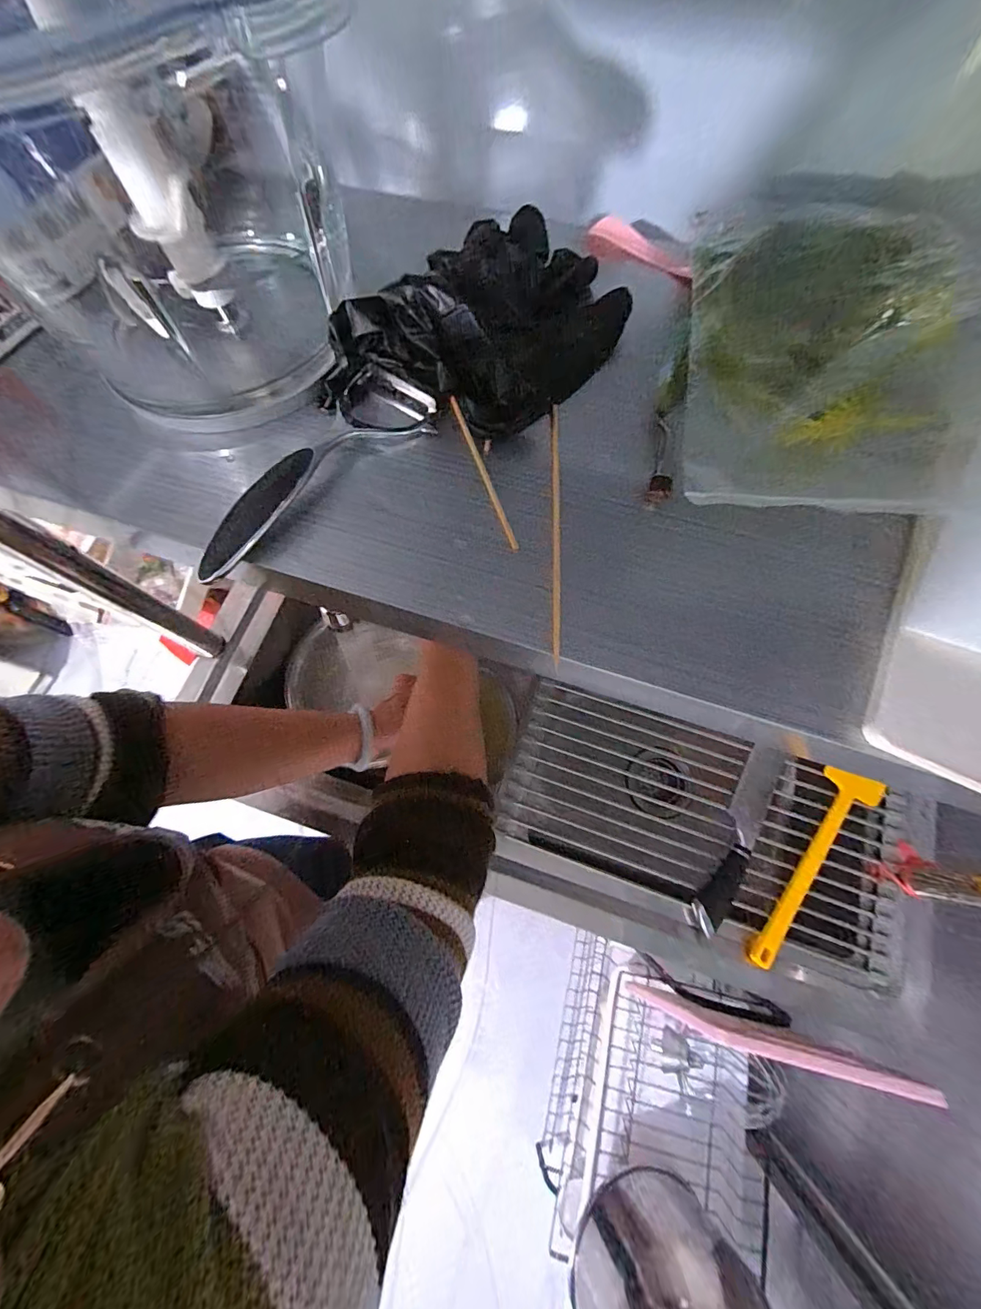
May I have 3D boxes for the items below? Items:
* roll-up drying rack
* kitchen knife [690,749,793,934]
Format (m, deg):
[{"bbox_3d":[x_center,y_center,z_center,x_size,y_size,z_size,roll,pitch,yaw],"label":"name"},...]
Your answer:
[{"bbox_3d":[0.259,0.206,0.557,0.481,0.015,0.219,18,75,7],"label":"roll-up drying rack"},{"bbox_3d":[0.306,0.218,0.537,0.053,0.021,0.232,29,77,10],"label":"kitchen knife"}]

